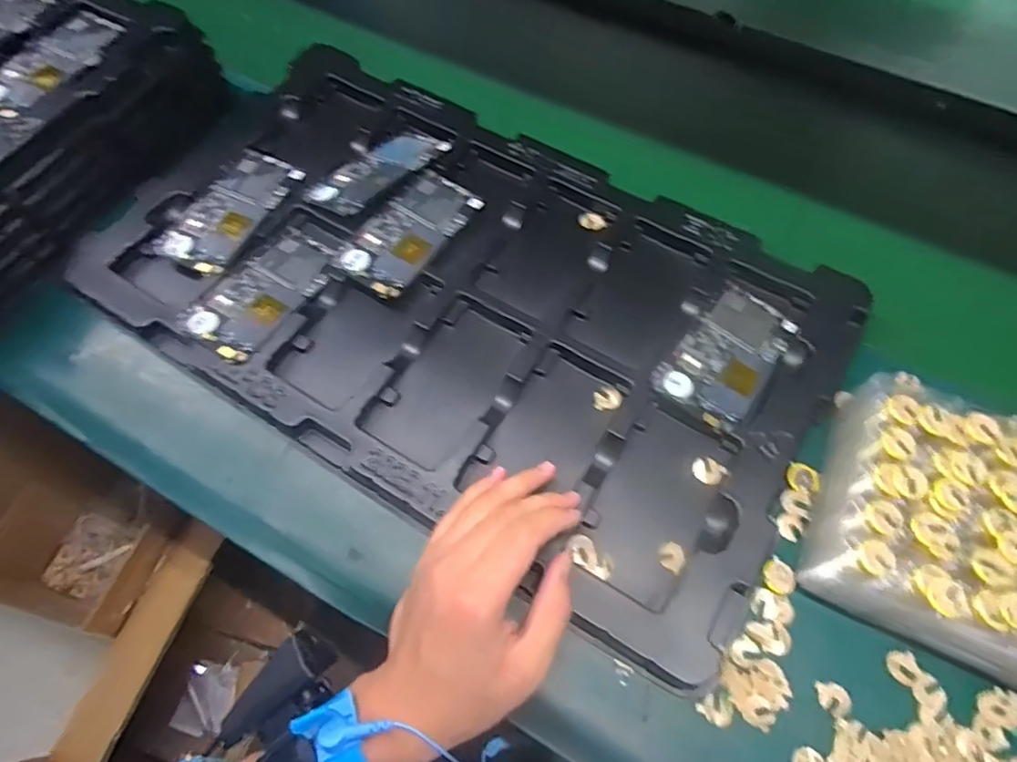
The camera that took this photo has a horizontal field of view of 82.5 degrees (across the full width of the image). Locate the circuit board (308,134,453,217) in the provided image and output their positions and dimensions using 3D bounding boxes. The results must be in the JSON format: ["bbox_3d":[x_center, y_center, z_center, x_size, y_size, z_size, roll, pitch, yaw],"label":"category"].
[{"bbox_3d":[-0.114,-0.183,0.501,0.063,0.014,0.120,29,62,26],"label":"circuit board"}]

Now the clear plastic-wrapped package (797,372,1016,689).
[{"bbox_3d":[0.287,0.095,0.356,0.183,0.049,0.153,24,65,11],"label":"clear plastic-wrapped package"}]

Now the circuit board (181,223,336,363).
[{"bbox_3d":[-0.193,-0.072,0.453,0.065,0.005,0.120,28,65,13],"label":"circuit board"}]

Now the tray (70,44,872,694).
[{"bbox_3d":[-0.034,-0.073,0.458,0.540,0.027,0.324,31,66,14],"label":"tray"}]

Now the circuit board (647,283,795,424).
[{"bbox_3d":[0.164,-0.021,0.430,0.064,0.009,0.119,36,67,16],"label":"circuit board"}]

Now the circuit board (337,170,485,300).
[{"bbox_3d":[-0.080,-0.124,0.480,0.063,0.014,0.124,32,66,15],"label":"circuit board"}]

